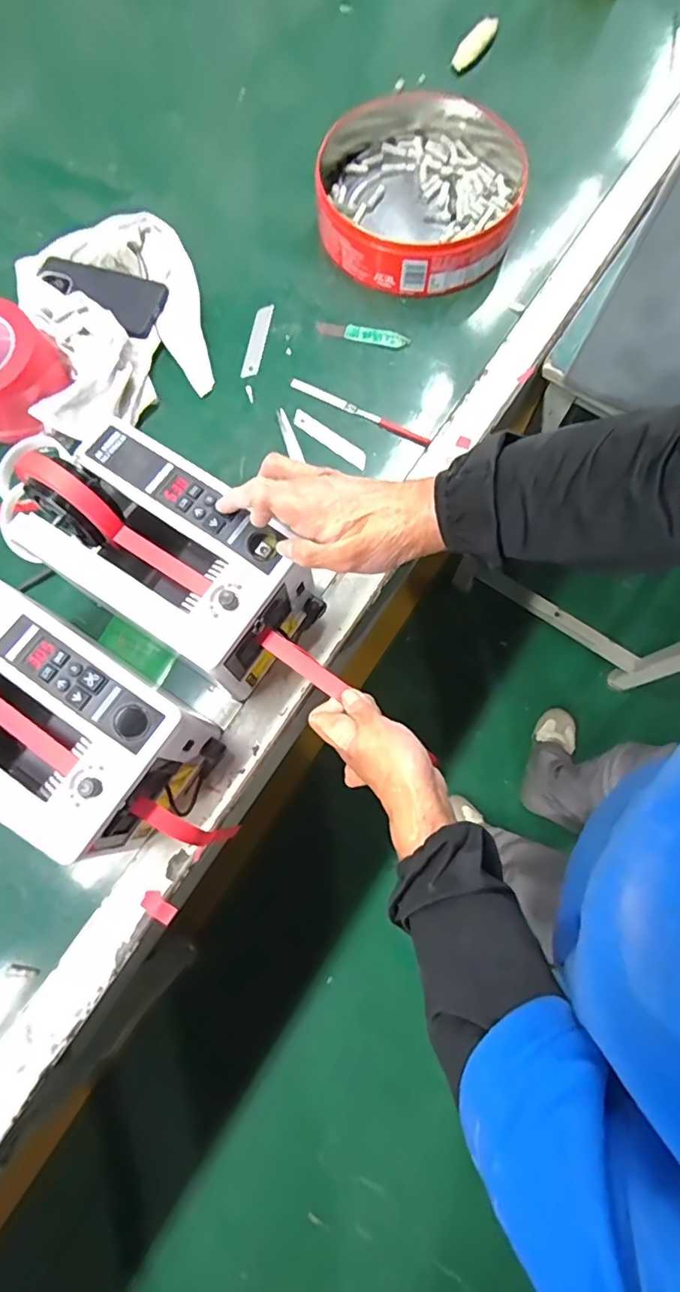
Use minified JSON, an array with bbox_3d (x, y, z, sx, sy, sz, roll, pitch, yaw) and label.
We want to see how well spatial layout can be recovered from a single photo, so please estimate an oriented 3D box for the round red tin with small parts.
[{"bbox_3d":[0.095,-0.565,0.683,0.249,0.059,0.268,0,76,0],"label":"round red tin with small parts"}]

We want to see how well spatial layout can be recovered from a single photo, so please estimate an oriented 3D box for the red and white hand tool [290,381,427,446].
[{"bbox_3d":[0.023,-0.268,0.637,0.174,0.007,0.013,26,78,6],"label":"red and white hand tool"}]

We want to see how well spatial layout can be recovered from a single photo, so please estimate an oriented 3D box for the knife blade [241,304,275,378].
[{"bbox_3d":[-0.099,-0.365,0.663,0.020,0.006,0.097,11,81,2],"label":"knife blade"}]

